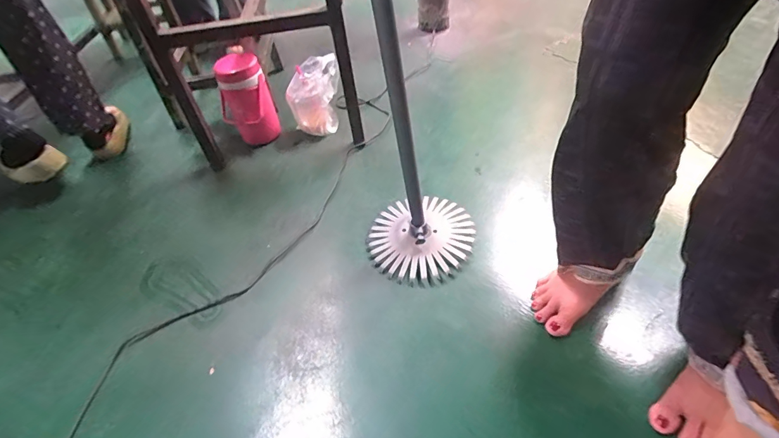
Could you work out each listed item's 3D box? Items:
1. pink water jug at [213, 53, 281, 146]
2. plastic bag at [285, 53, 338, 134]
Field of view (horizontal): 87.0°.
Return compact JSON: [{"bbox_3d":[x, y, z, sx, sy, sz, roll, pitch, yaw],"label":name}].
[{"bbox_3d":[-0.362,-0.293,1.049,0.122,0.216,0.108,-17,45,-10],"label":"pink water jug"},{"bbox_3d":[-0.191,-0.312,1.059,0.132,0.188,0.064,-14,45,-7],"label":"plastic bag"}]

